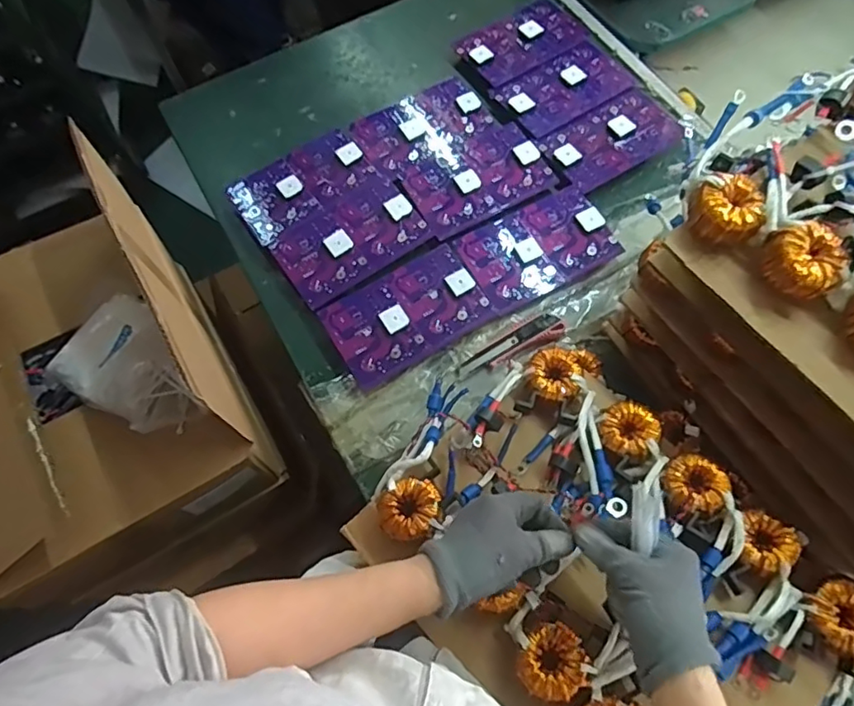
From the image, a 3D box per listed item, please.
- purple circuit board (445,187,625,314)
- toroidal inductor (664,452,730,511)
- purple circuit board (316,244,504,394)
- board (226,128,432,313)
[{"bbox_3d":[0.148,-0.148,0.750,0.198,0.009,0.131,-28,69,-9],"label":"purple circuit board"},{"bbox_3d":[0.259,0.126,0.534,0.052,0.021,0.055,-1,68,2],"label":"toroidal inductor"},{"bbox_3d":[-0.025,-0.052,0.722,0.199,0.021,0.130,-30,73,-10],"label":"purple circuit board"},{"bbox_3d":[-0.143,-0.203,0.790,0.197,0.019,0.248,-36,73,-12],"label":"board"}]

